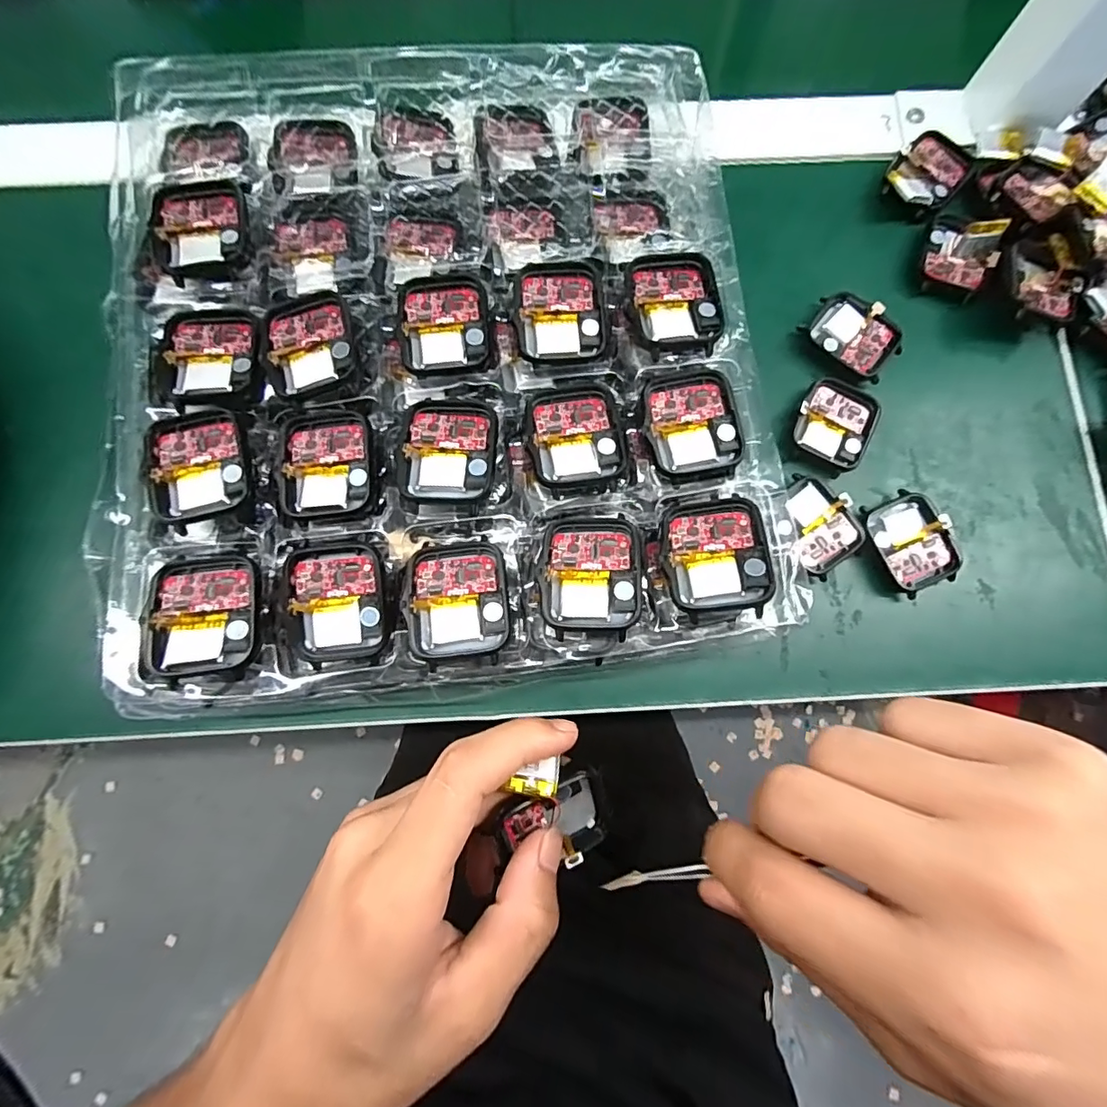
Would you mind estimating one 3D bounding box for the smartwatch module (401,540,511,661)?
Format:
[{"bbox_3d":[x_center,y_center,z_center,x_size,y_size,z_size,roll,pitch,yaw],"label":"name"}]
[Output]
[{"bbox_3d":[-0.036,0.017,0.193,0.038,0.006,0.044,-5,80,-2],"label":"smartwatch module"}]

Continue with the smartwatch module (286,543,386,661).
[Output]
[{"bbox_3d":[-0.082,0.018,0.196,0.035,0.013,0.042,-3,80,-1],"label":"smartwatch module"}]

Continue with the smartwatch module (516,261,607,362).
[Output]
[{"bbox_3d":[0.003,-0.103,0.217,0.037,0.008,0.041,0,80,-1],"label":"smartwatch module"}]

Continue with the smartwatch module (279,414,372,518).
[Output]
[{"bbox_3d":[-0.092,-0.036,0.208,0.036,0.006,0.042,-6,80,-2],"label":"smartwatch module"}]

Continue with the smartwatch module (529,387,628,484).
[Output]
[{"bbox_3d":[0.009,-0.049,0.209,0.037,0.005,0.042,-8,80,-2],"label":"smartwatch module"}]

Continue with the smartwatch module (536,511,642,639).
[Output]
[{"bbox_3d":[0.014,0.007,0.194,0.037,0.006,0.046,5,79,0],"label":"smartwatch module"}]

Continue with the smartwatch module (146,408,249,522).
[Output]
[{"bbox_3d":[-0.139,-0.036,0.201,0.035,0.005,0.043,-8,80,-2],"label":"smartwatch module"}]

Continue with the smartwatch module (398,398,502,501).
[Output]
[{"bbox_3d":[-0.041,-0.041,0.204,0.036,0.006,0.041,4,79,0],"label":"smartwatch module"}]

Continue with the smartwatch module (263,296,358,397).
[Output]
[{"bbox_3d":[-0.100,-0.087,0.211,0.037,0.011,0.039,-11,80,-3],"label":"smartwatch module"}]

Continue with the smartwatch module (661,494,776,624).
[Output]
[{"bbox_3d":[0.061,0.001,0.193,0.036,0.013,0.044,-2,80,-1],"label":"smartwatch module"}]

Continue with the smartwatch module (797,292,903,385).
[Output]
[{"bbox_3d":[0.156,-0.114,0.266,0.046,0.010,0.034,33,81,5],"label":"smartwatch module"}]

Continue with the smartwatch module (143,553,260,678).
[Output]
[{"bbox_3d":[-0.130,0.022,0.190,0.036,0.009,0.043,-2,80,-1],"label":"smartwatch module"}]

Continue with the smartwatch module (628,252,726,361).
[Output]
[{"bbox_3d":[0.050,-0.104,0.217,0.037,0.010,0.046,-7,80,-2],"label":"smartwatch module"}]

